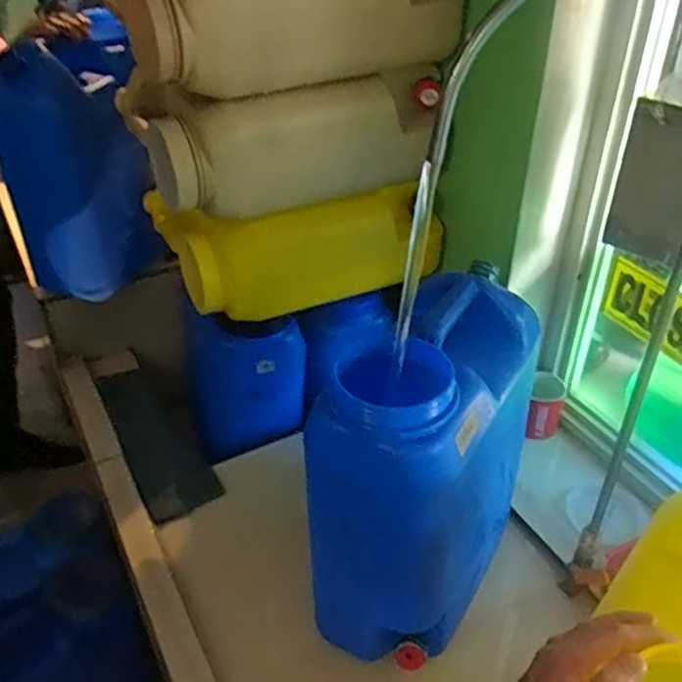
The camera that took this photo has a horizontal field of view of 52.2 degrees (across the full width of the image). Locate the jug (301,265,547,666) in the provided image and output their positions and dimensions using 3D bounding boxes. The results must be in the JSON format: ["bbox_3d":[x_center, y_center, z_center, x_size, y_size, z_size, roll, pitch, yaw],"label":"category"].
[{"bbox_3d":[0.102,0.145,0.842,0.186,0.372,0.328,17,40,22],"label":"jug"}]

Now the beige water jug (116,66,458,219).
[{"bbox_3d":[-0.086,-0.343,1.070,0.432,0.155,0.304,-21,42,-25],"label":"beige water jug"}]

